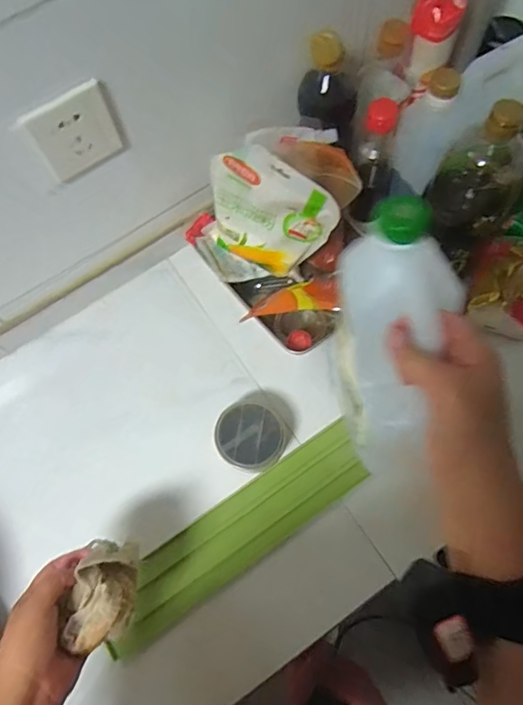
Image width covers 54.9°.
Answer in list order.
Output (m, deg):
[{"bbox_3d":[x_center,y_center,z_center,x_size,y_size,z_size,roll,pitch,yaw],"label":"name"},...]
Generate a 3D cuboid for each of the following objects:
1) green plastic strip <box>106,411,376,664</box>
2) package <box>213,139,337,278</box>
[{"bbox_3d":[-0.027,0.216,0.612,0.356,0.021,0.078,-34,73,-9],"label":"green plastic strip"},{"bbox_3d":[0.012,-0.162,0.614,0.153,0.192,0.033,20,72,9],"label":"package"}]

